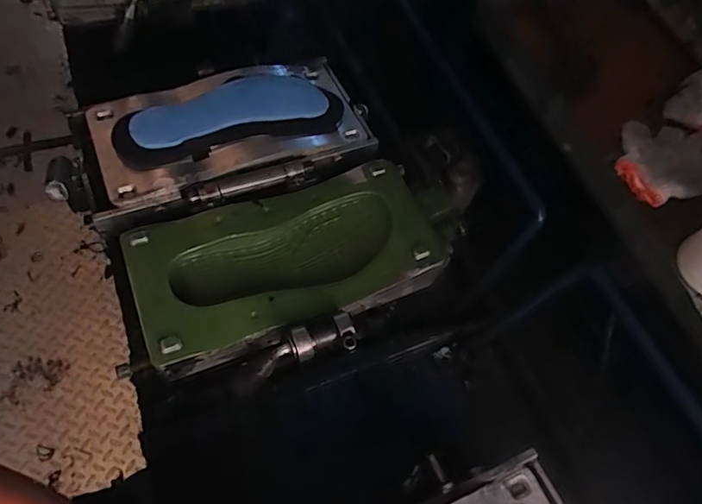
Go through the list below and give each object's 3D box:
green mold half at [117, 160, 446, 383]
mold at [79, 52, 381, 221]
[{"bbox_3d":[-0.074,0.006,0.575,0.327,0.050,0.164,-20,64,-13],"label":"green mold half"},{"bbox_3d":[-0.152,-0.153,0.635,0.358,0.057,0.194,-18,62,-13],"label":"mold"}]

